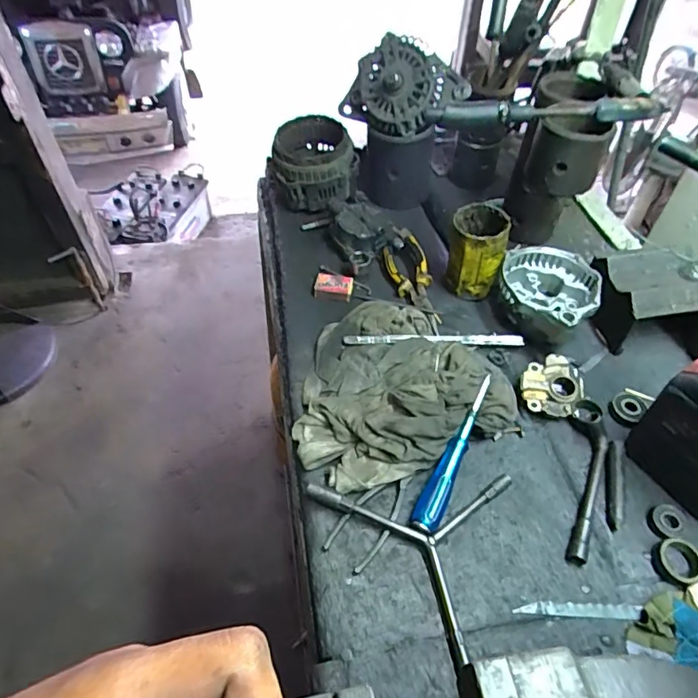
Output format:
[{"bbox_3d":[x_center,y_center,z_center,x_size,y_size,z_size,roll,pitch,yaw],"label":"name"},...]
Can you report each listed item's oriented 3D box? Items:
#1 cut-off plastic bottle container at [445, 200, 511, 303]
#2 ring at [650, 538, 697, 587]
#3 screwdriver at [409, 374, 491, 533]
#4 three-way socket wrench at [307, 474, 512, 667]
[{"bbox_3d":[0.175,-0.136,0.713,0.076,0.105,0.075,14,51,10],"label":"cut-off plastic bottle container"},{"bbox_3d":[0.315,0.204,0.494,0.040,0.017,0.042,1,50,-1],"label":"ring"},{"bbox_3d":[0.120,0.105,0.560,0.028,0.027,0.199,24,60,18],"label":"screwdriver"},{"bbox_3d":[0.092,0.165,0.523,0.171,0.028,0.203,-34,59,-27],"label":"three-way socket wrench"}]

